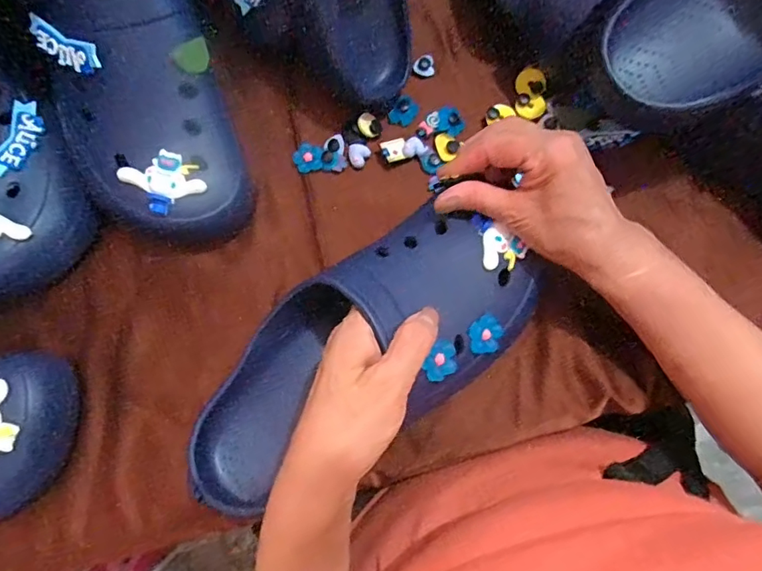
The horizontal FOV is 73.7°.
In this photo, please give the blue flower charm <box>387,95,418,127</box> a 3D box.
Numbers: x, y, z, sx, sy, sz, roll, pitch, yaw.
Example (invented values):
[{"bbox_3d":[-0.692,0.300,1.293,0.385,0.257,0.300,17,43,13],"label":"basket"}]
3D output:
[{"bbox_3d":[0.019,-0.146,0.429,0.018,0.010,0.025,35,78,11],"label":"blue flower charm"}]

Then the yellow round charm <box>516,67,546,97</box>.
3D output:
[{"bbox_3d":[0.126,-0.171,0.427,0.025,0.005,0.022,29,114,28],"label":"yellow round charm"}]

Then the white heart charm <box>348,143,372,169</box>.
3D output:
[{"bbox_3d":[-0.019,-0.108,0.420,0.017,0.005,0.019,34,77,11],"label":"white heart charm"}]

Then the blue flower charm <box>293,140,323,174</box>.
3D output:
[{"bbox_3d":[-0.060,-0.105,0.421,0.026,0.004,0.024,1,95,8],"label":"blue flower charm"}]

